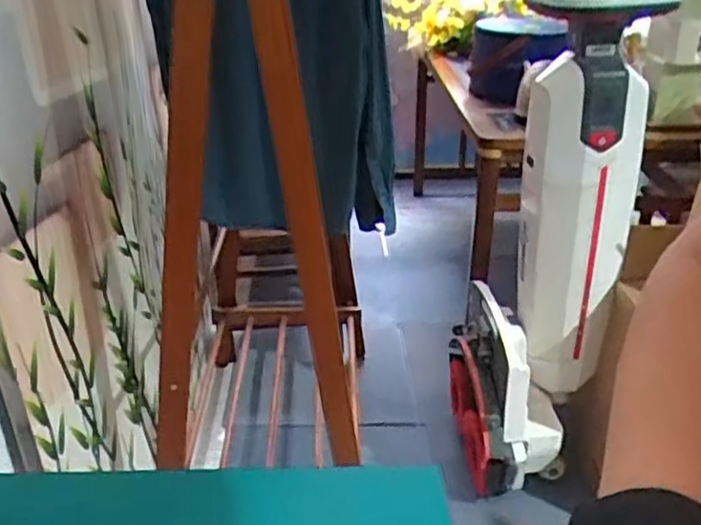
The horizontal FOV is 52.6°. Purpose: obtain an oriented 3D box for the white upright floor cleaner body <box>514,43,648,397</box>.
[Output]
[{"bbox_3d":[0.470,-0.055,1.514,0.232,0.717,0.135,9,28,17],"label":"white upright floor cleaner body"}]

